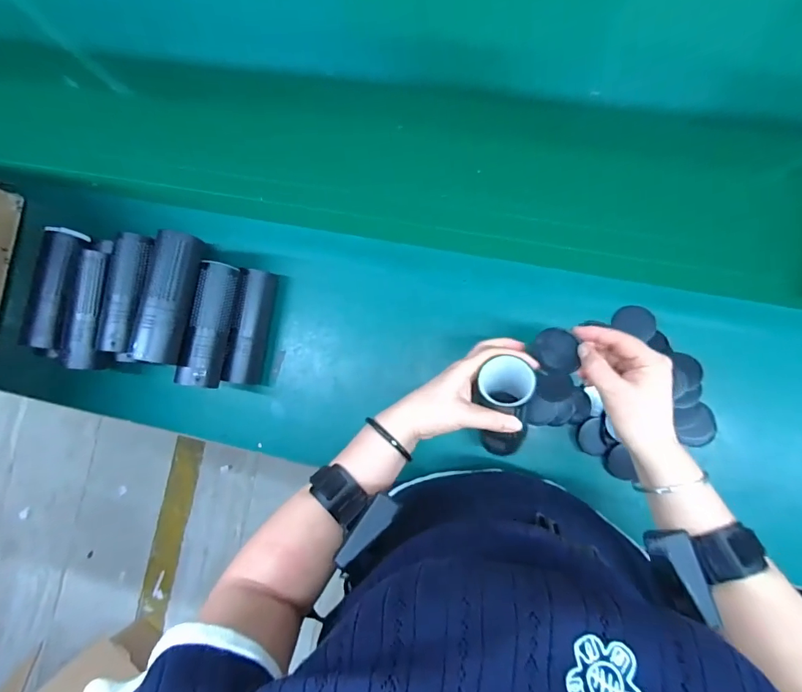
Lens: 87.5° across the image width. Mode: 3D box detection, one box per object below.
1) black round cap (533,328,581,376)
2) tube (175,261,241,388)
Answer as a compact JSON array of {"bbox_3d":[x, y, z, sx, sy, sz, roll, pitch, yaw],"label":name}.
[{"bbox_3d":[0.155,0.005,0.425,0.040,0.008,0.046,3,94,24],"label":"black round cap"},{"bbox_3d":[-0.256,-0.029,0.555,0.045,0.041,0.167,10,87,8],"label":"tube"}]

